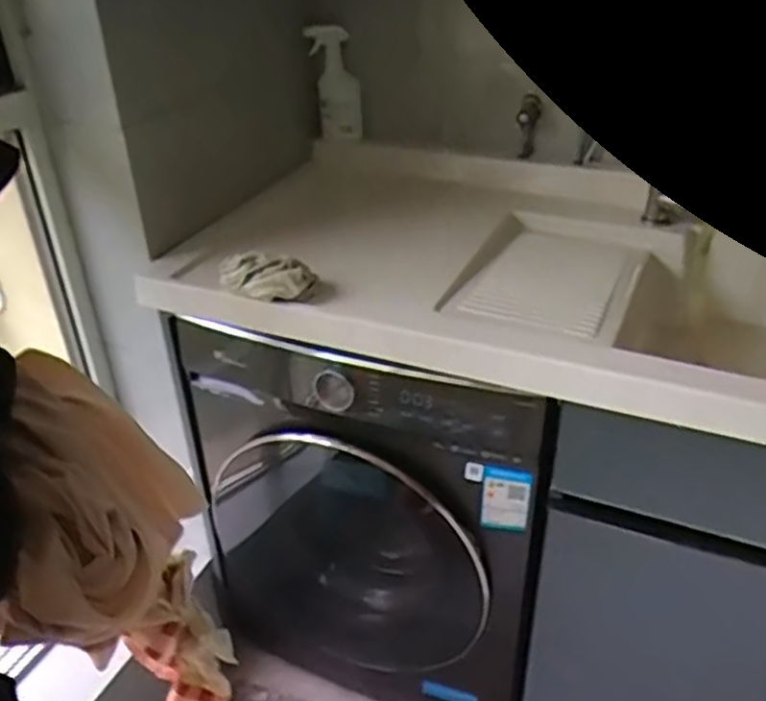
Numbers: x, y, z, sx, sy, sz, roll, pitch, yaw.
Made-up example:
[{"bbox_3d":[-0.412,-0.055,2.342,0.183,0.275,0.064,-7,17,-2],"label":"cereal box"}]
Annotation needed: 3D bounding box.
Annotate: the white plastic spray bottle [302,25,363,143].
[{"bbox_3d":[-0.091,-0.506,1.409,0.093,0.202,0.039,-1,33,1],"label":"white plastic spray bottle"}]

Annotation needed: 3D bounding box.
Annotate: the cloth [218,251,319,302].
[{"bbox_3d":[-0.157,-0.098,0.997,0.124,0.057,0.054,-2,33,-1],"label":"cloth"}]

